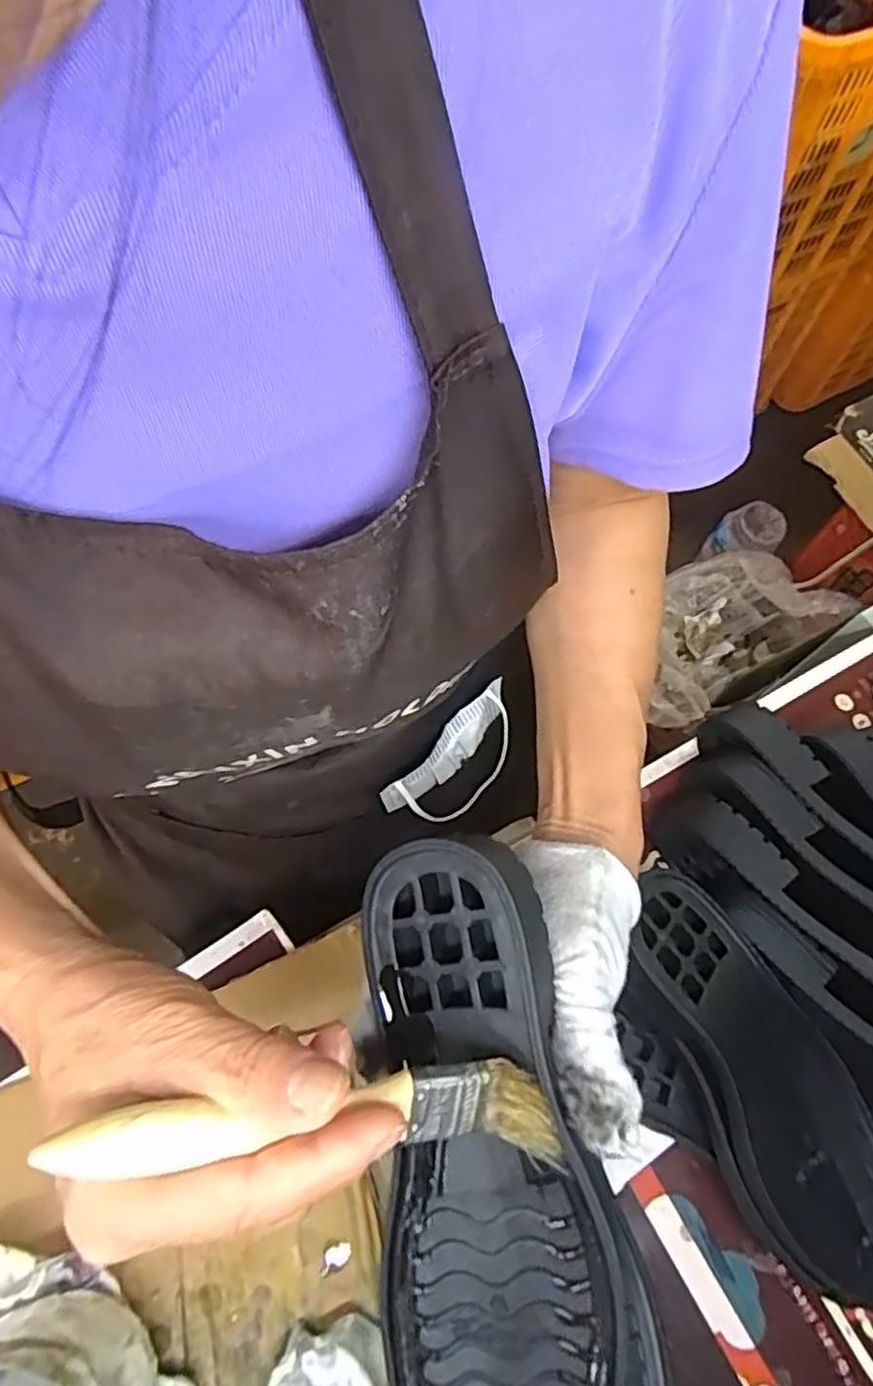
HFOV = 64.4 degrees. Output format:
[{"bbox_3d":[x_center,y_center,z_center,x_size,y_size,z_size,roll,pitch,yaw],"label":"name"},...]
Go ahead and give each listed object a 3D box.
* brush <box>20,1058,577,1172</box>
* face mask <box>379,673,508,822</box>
[{"bbox_3d":[-0.029,0.120,0.196,0.147,0.010,0.027,10,64,-18],"label":"brush"},{"bbox_3d":[0.013,0.038,0.391,0.021,0.052,0.090,32,72,32],"label":"face mask"}]

